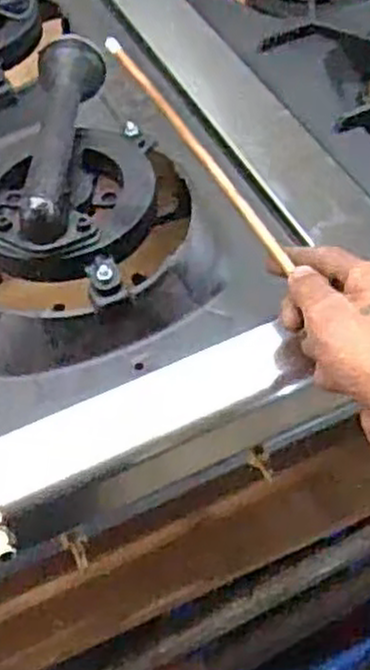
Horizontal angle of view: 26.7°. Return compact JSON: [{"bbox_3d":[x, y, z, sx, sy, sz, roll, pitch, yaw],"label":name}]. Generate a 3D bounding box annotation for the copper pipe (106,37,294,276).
[{"bbox_3d":[0.004,-0.132,0.537,0.008,0.007,0.255,-26,60,-12],"label":"copper pipe"}]

